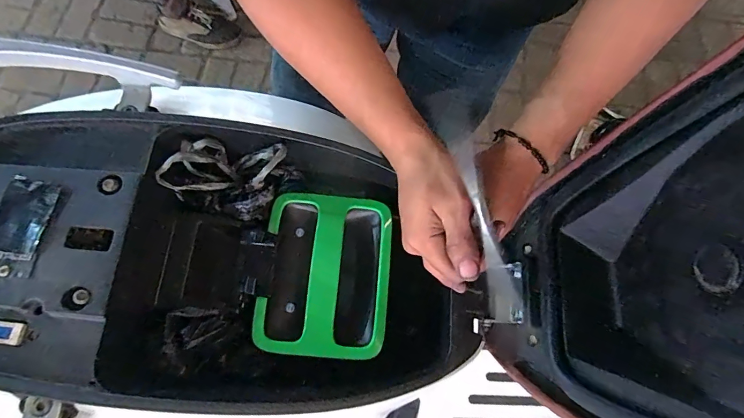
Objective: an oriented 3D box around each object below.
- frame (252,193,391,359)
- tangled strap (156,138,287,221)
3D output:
[{"bbox_3d":[-0.051,0.069,0.448,0.137,0.018,0.172,4,70,-1],"label":"frame"},{"bbox_3d":[-0.155,-0.039,0.447,0.116,0.056,0.076,15,70,3],"label":"tangled strap"}]

